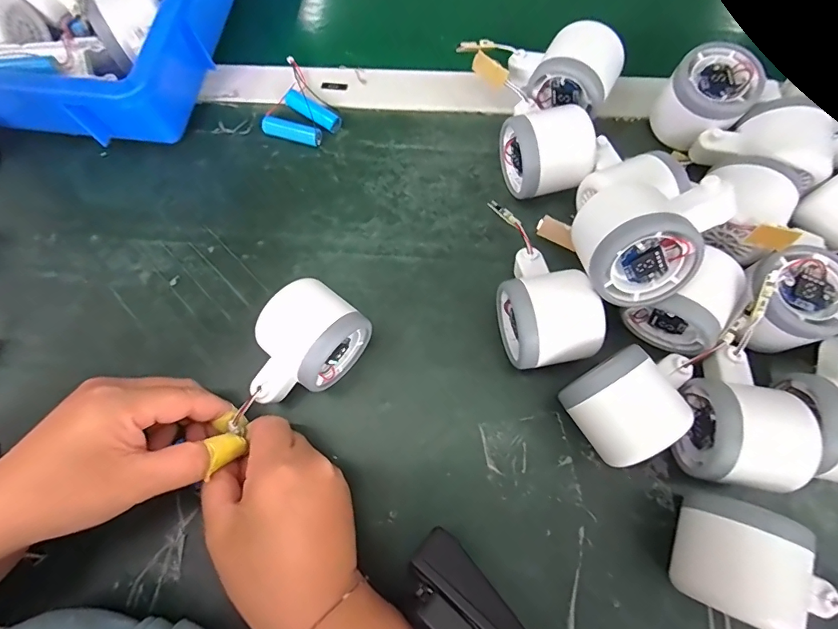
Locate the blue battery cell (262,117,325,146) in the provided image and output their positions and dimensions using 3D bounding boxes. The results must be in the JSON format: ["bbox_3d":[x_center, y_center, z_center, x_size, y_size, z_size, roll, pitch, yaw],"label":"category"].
[{"bbox_3d":[-0.108,-0.155,0.370,0.051,0.015,0.014,16,74,8],"label":"blue battery cell"}]

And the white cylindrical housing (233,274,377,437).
[{"bbox_3d":[-0.079,0.020,0.279,0.055,0.060,0.082,38,74,13],"label":"white cylindrical housing"}]

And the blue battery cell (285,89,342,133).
[{"bbox_3d":[-0.091,-0.173,0.368,0.050,0.014,0.015,34,73,2],"label":"blue battery cell"}]

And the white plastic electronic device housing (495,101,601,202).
[{"bbox_3d":[0.095,-0.117,0.326,0.059,0.056,0.056,-6,72,0],"label":"white plastic electronic device housing"}]

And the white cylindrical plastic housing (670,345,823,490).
[{"bbox_3d":[0.190,0.060,0.262,0.054,0.058,0.082,4,72,4],"label":"white cylindrical plastic housing"}]

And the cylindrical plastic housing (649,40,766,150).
[{"bbox_3d":[0.216,-0.164,0.329,0.058,0.049,0.054,-1,73,2],"label":"cylindrical plastic housing"}]

